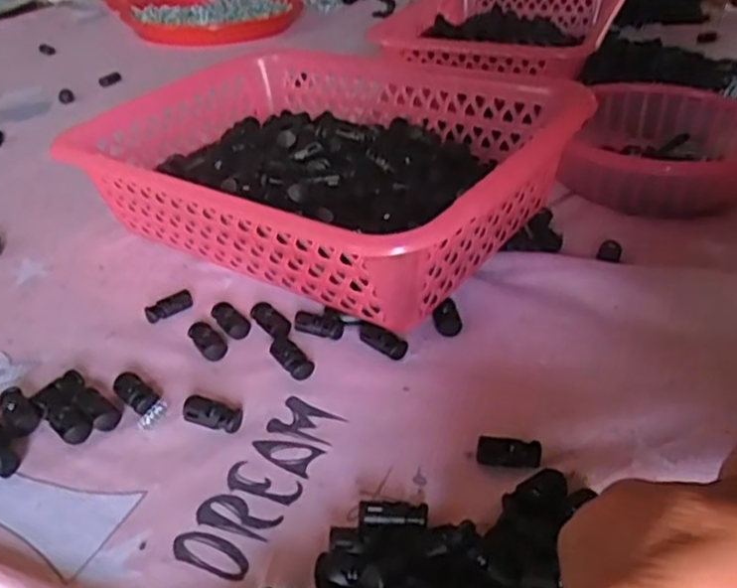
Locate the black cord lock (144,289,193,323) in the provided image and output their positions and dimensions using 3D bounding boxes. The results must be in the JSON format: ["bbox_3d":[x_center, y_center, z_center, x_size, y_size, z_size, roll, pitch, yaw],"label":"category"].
[{"bbox_3d":[-0.118,0.007,0.440,0.028,0.010,0.012,-20,38,-29],"label":"black cord lock"}]

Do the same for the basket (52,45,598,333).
[{"bbox_3d":[-0.034,-0.081,0.492,0.292,0.101,0.208,23,39,32],"label":"basket"}]

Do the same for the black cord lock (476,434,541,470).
[{"bbox_3d":[0.062,0.069,0.329,0.028,0.004,0.014,7,33,10],"label":"black cord lock"}]

